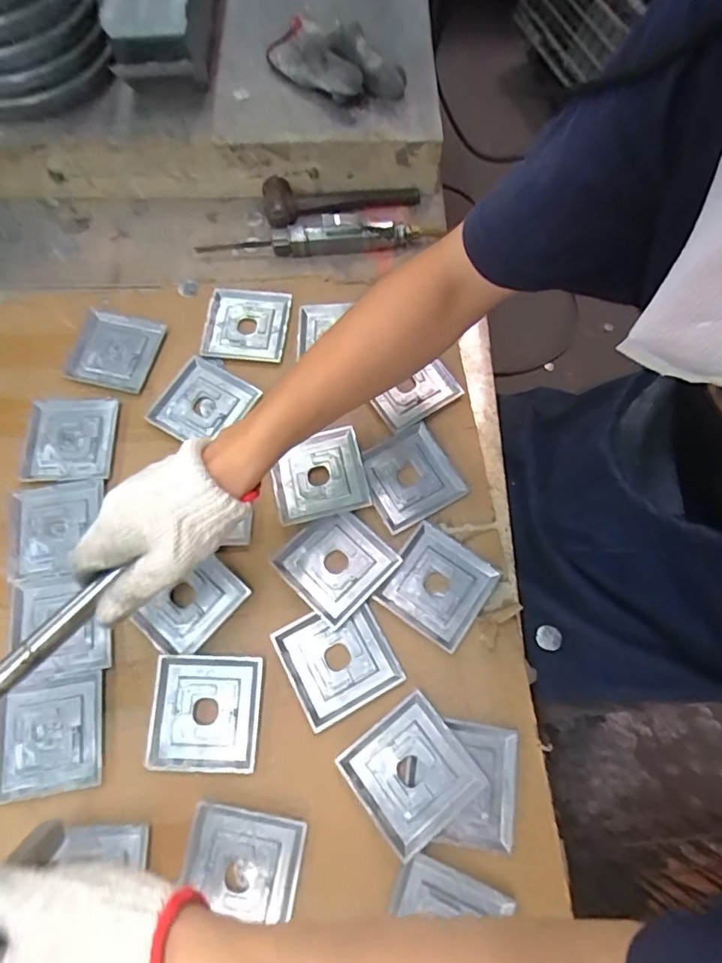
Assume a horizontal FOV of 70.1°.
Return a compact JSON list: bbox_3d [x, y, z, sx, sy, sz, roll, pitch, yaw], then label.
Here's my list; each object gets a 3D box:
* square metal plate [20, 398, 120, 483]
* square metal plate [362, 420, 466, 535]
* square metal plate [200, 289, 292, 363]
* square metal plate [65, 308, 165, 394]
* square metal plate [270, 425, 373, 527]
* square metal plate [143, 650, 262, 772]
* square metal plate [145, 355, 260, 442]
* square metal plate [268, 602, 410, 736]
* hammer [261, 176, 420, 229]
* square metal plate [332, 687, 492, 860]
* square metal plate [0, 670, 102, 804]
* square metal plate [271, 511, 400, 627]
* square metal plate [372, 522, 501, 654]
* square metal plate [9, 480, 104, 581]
[{"bbox_3d":[-0.300,-0.044,0.531,0.087,0.008,0.090,-3,70,-1],"label":"square metal plate"},{"bbox_3d":[0.049,-0.006,0.517,0.091,0.009,0.087,-29,72,-10],"label":"square metal plate"},{"bbox_3d":[-0.128,-0.176,0.581,0.092,0.013,0.089,6,70,2],"label":"square metal plate"},{"bbox_3d":[-0.267,-0.145,0.566,0.098,0.019,0.089,15,70,5],"label":"square metal plate"},{"bbox_3d":[-0.042,-0.007,0.512,0.088,0.013,0.088,-12,70,-4],"label":"square metal plate"},{"bbox_3d":[-0.134,0.197,0.441,0.093,0.011,0.092,1,70,0],"label":"square metal plate"},{"bbox_3d":[-0.169,-0.082,0.548,0.083,0.012,0.086,29,72,10],"label":"square metal plate"},{"bbox_3d":[-0.020,0.155,0.455,0.089,0.008,0.089,-27,72,-10],"label":"square metal plate"},{"bbox_3d":[-0.023,-0.345,0.623,0.186,0.032,0.048,-10,70,-3],"label":"hammer"},{"bbox_3d":[0.042,0.239,0.425,0.090,0.010,0.090,-36,74,-12],"label":"square metal plate"},{"bbox_3d":[-0.268,0.216,0.438,0.088,0.005,0.088,-9,70,-3],"label":"square metal plate"},{"bbox_3d":[-0.025,0.074,0.484,0.090,0.010,0.089,43,75,14],"label":"square metal plate"},{"bbox_3d":[0.071,0.096,0.479,0.086,0.010,0.087,33,73,11],"label":"square metal plate"},{"bbox_3d":[-0.295,0.045,0.498,0.082,0.007,0.090,-10,70,-4],"label":"square metal plate"}]

